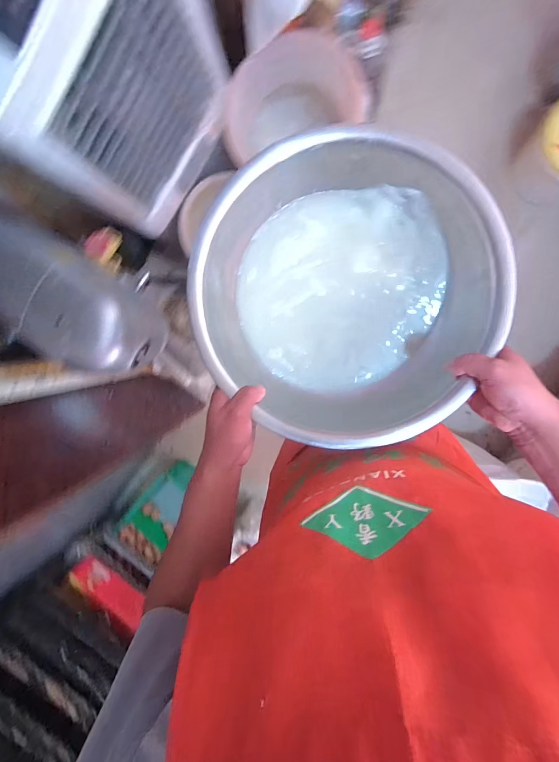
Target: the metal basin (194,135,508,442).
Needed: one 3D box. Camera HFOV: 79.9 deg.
[{"bbox_3d":[0.080,-0.108,0.423,0.346,0.106,0.328,1,97,7],"label":"metal basin"}]

